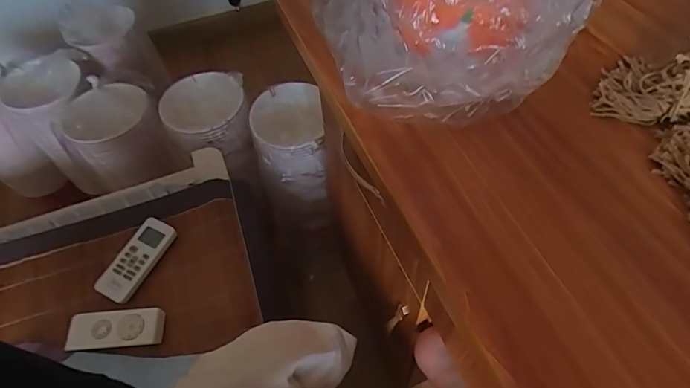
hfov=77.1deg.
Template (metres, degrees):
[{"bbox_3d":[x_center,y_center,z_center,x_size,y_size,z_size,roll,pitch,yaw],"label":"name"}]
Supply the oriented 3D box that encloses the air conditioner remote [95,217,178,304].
[{"bbox_3d":[-0.312,0.098,0.649,0.059,0.020,0.128,20,59,16],"label":"air conditioner remote"}]

